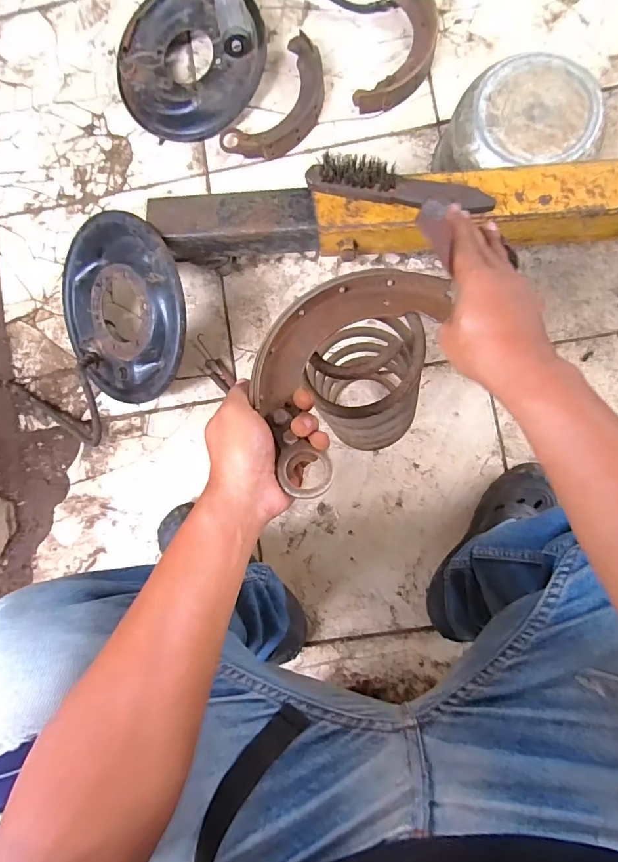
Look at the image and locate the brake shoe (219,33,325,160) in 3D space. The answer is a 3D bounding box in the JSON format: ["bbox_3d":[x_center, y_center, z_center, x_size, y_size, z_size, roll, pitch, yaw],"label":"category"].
[{"bbox_3d":[-0.044,-0.553,0.756,0.119,0.034,0.219,39,92,6],"label":"brake shoe"}]

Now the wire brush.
[{"bbox_3d":[0.111,-0.305,0.542,0.229,0.033,0.037,11,86,6],"label":"wire brush"}]

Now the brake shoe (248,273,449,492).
[{"bbox_3d":[0.030,-0.051,0.380,0.205,0.048,0.132,-38,76,-16],"label":"brake shoe"}]

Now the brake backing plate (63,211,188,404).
[{"bbox_3d":[-0.280,-0.179,0.667,0.261,0.034,0.265,9,108,29],"label":"brake backing plate"}]

